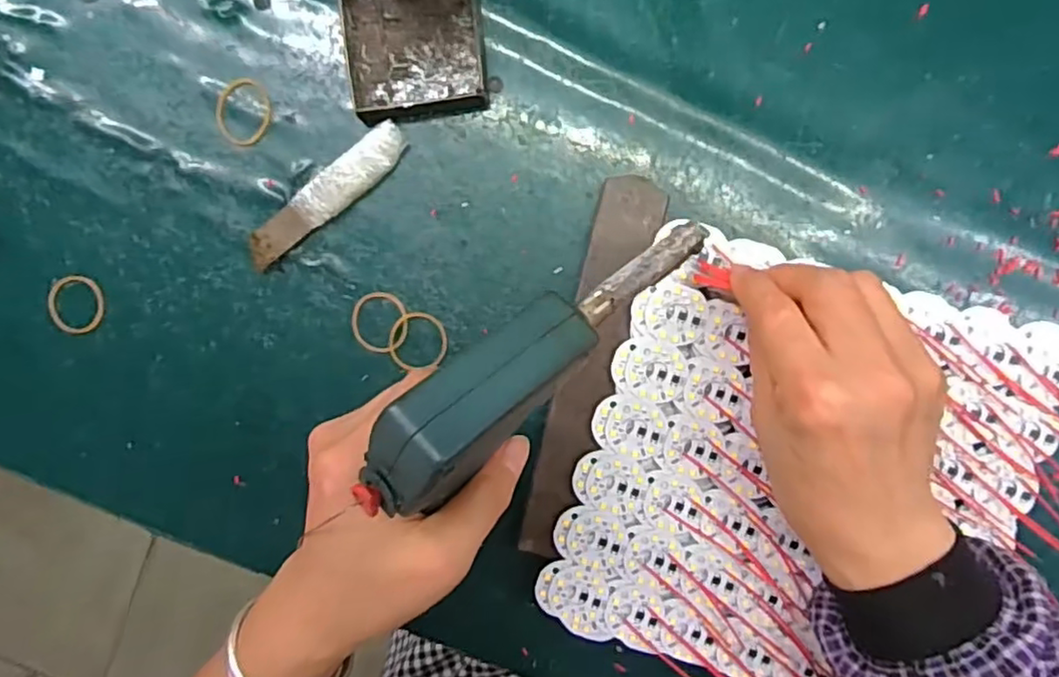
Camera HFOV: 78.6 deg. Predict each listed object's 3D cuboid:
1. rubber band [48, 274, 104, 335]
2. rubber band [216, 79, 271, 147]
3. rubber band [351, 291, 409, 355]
[{"bbox_3d":[-0.254,-0.019,0.363,0.031,0.004,0.032,0,95,3],"label":"rubber band"},{"bbox_3d":[-0.154,-0.121,0.347,0.030,0.004,0.035,1,98,3],"label":"rubber band"},{"bbox_3d":[-0.081,-0.008,0.351,0.030,0.004,0.033,0,95,3],"label":"rubber band"}]

